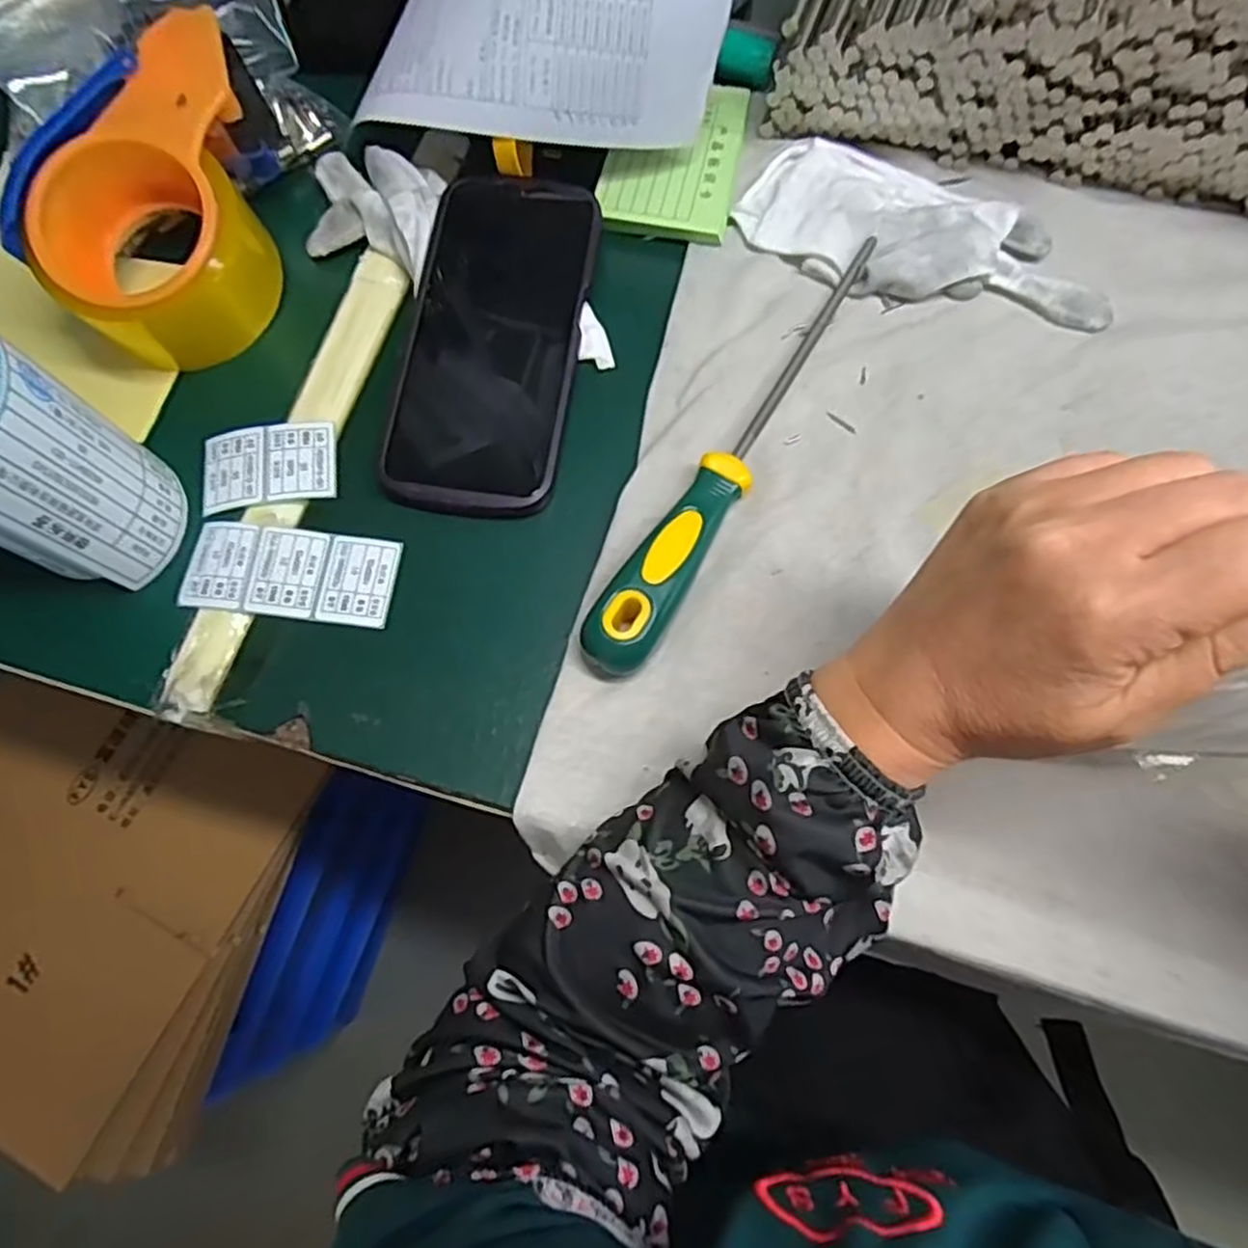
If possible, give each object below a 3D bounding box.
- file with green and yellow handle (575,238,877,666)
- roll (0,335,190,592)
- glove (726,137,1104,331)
[{"bbox_3d":[0.056,-0.081,0.332,0.027,0.024,0.241,31,76,11],"label":"file with green and yellow handle"},{"bbox_3d":[-0.240,-0.066,0.298,0.078,0.099,0.063,29,76,10],"label":"roll"},{"bbox_3d":[0.148,-0.193,0.372,0.178,0.014,0.071,17,74,7],"label":"glove"}]

